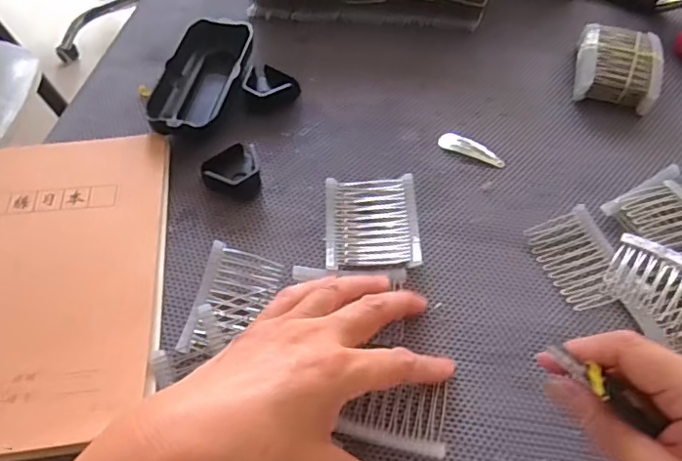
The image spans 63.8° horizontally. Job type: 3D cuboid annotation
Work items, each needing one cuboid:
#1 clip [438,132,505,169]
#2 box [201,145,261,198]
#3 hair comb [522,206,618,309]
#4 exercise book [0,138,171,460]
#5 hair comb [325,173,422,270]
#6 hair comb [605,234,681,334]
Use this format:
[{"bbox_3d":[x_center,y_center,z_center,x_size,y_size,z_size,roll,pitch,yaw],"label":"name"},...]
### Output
[{"bbox_3d":[0.092,-0.058,0.381,0.047,0.006,0.014,22,60,14],"label":"clip"},{"bbox_3d":[-0.074,-0.042,0.366,0.037,0.019,0.042,-12,58,-7],"label":"box"},{"bbox_3d":[0.145,0.017,0.336,0.045,0.005,0.062,-14,58,-9],"label":"hair comb"},{"bbox_3d":[-0.176,0.028,0.317,0.139,0.015,0.196,-6,57,-4],"label":"exercise book"},{"bbox_3d":[0.019,-0.005,0.343,0.056,0.008,0.062,-1,57,-1],"label":"hair comb"},{"bbox_3d":[0.188,0.033,0.315,0.063,0.008,0.046,32,63,19],"label":"hair comb"}]

